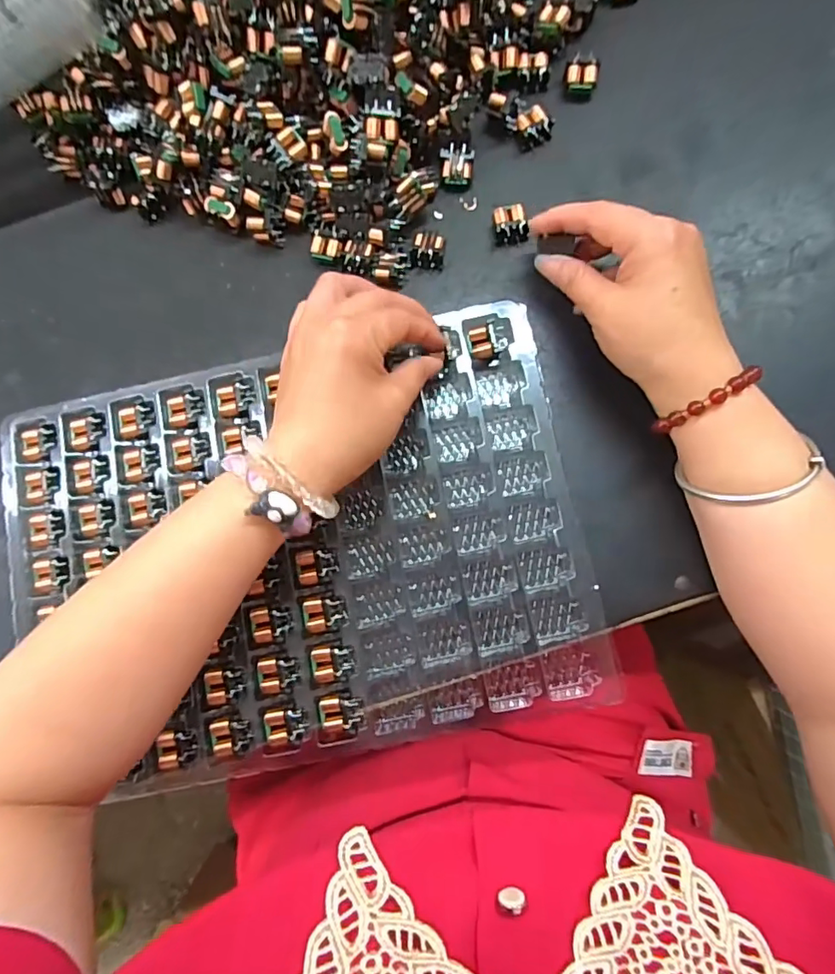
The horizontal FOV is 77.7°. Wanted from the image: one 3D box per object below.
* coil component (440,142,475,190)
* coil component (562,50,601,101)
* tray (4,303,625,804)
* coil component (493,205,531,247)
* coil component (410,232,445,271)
[{"bbox_3d":[0.026,-0.208,0.339,0.021,0.016,0.021,2,82,4],"label":"coil component"},{"bbox_3d":[0.108,-0.271,0.342,0.022,0.014,0.019,8,83,5],"label":"coil component"},{"bbox_3d":[-0.073,0.035,0.310,0.334,0.019,0.231,-12,81,2],"label":"tray"},{"bbox_3d":[0.060,-0.168,0.333,0.021,0.013,0.022,-7,82,3],"label":"coil component"},{"bbox_3d":[0.006,-0.152,0.334,0.021,0.013,0.017,6,82,5],"label":"coil component"}]

